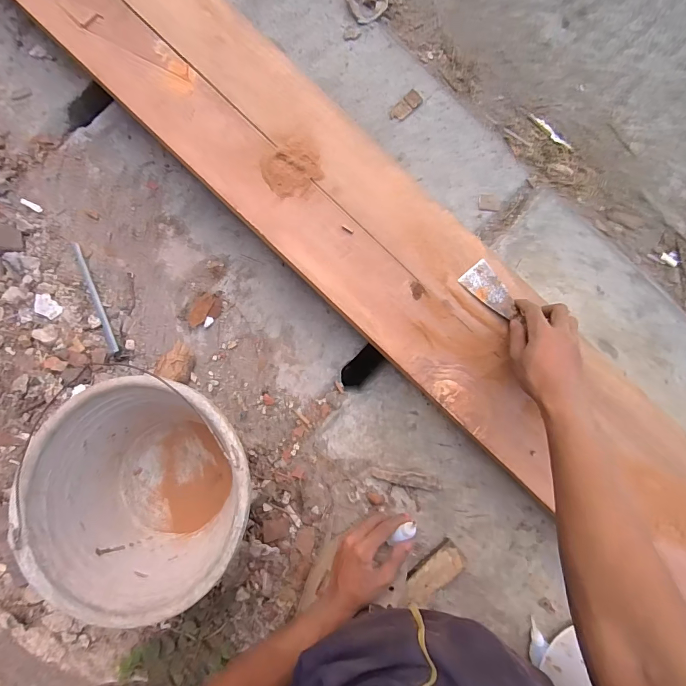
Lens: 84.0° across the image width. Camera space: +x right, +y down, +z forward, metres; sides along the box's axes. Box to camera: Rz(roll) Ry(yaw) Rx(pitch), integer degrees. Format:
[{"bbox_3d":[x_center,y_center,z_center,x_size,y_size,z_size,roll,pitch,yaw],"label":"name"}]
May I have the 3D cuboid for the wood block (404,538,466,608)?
[{"bbox_3d":[0.136,0.350,0.579,0.106,0.023,0.043,-44,89,-3],"label":"wood block"}]

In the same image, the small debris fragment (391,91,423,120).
[{"bbox_3d":[0.102,-0.382,0.615,0.055,0.006,0.027,-45,89,-3],"label":"small debris fragment"}]

